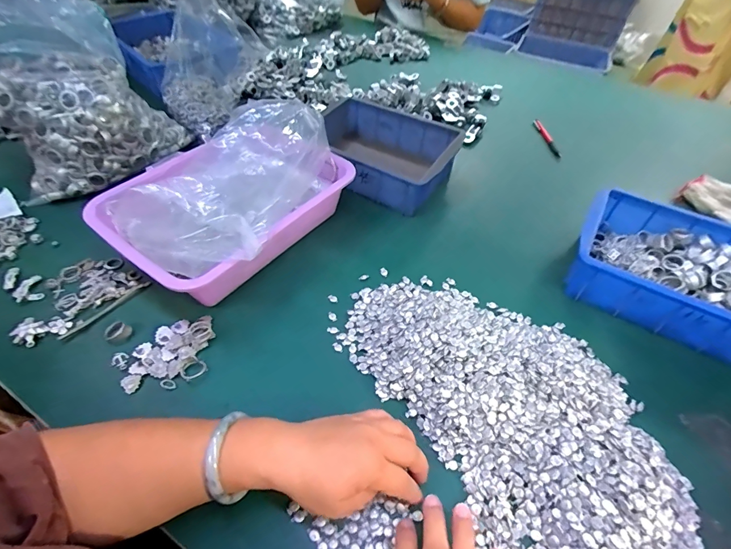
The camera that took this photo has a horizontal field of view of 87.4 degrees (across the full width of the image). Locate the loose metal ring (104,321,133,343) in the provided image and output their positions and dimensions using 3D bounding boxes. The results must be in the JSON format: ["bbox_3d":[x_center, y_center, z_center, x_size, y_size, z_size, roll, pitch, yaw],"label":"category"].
[{"bbox_3d":[-0.284,0.067,0.439,0.024,0.008,0.025,1,49,-1],"label":"loose metal ring"}]

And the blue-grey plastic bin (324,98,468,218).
[{"bbox_3d":[0.024,-0.203,0.647,0.233,0.070,0.180,22,51,17],"label":"blue-grey plastic bin"}]

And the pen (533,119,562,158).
[{"bbox_3d":[0.359,-0.274,0.759,0.014,0.013,0.133,-3,49,-4],"label":"pen"}]

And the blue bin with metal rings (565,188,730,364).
[{"bbox_3d":[0.396,-0.003,0.487,0.236,0.071,0.172,27,53,20],"label":"blue bin with metal rings"}]

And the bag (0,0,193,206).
[{"bbox_3d":[-0.426,-0.257,0.551,0.235,0.218,0.151,-11,50,-11],"label":"bag"}]

